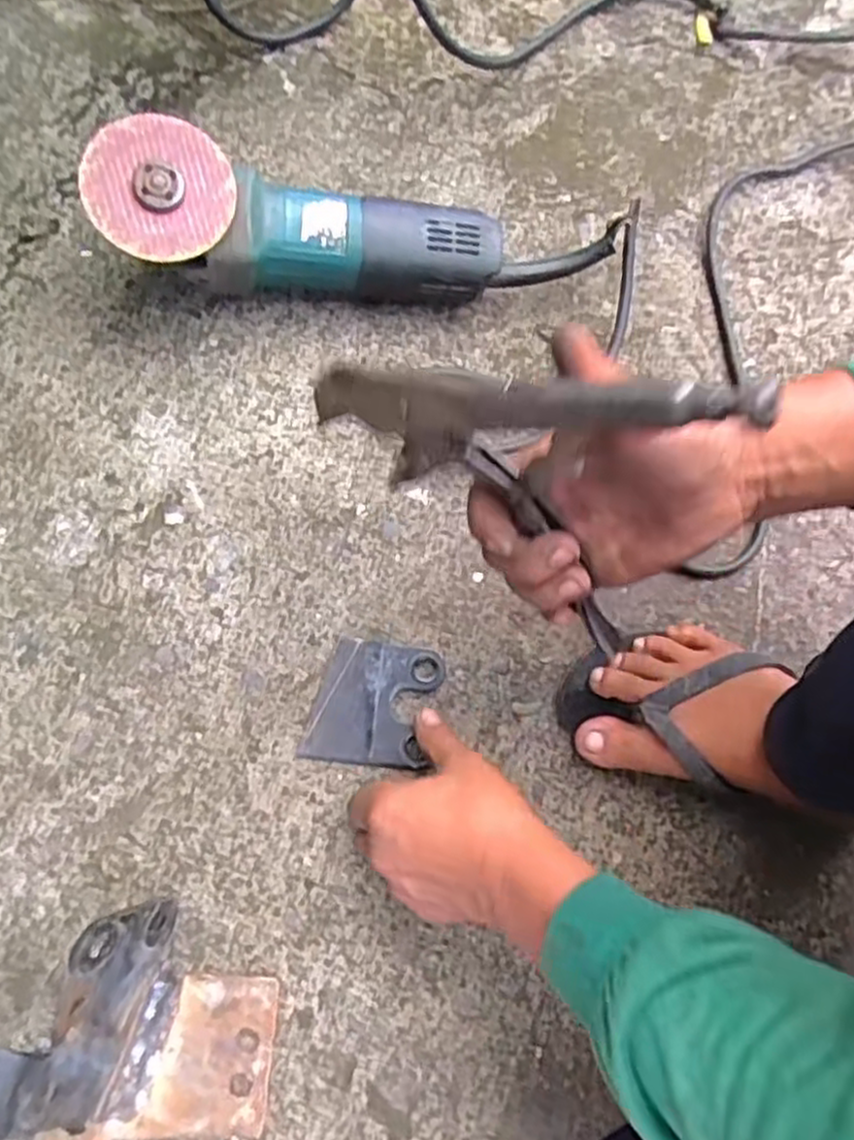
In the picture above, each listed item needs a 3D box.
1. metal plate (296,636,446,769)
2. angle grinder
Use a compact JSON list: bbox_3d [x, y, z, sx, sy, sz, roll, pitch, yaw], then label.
[{"bbox_3d":[-0.036,0.091,0.528,0.085,0.010,0.082,12,79,-13],"label":"metal plate"},{"bbox_3d":[-0.083,-0.220,0.518,0.268,0.081,0.082,2,69,-22],"label":"angle grinder"}]

